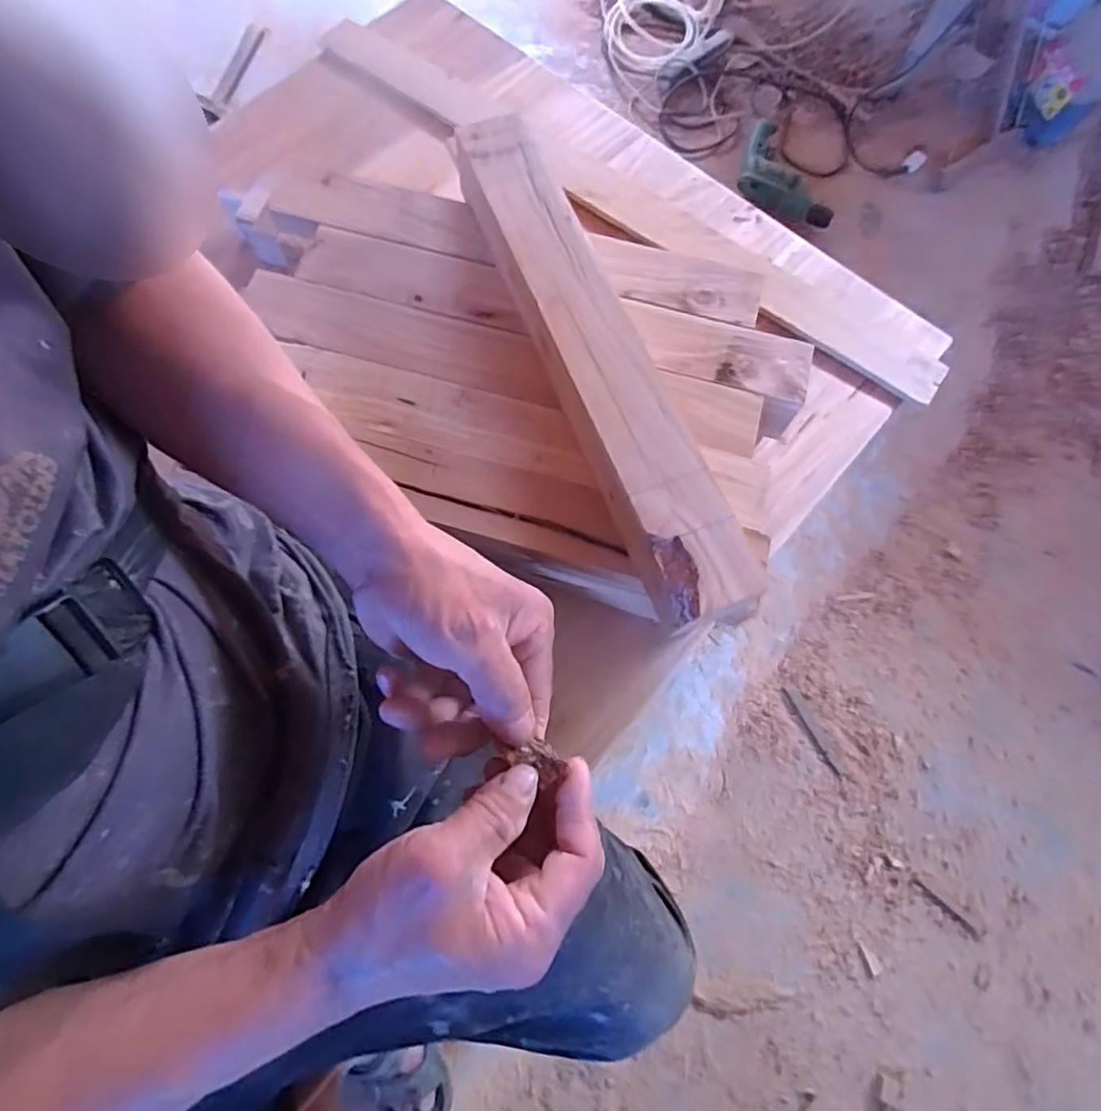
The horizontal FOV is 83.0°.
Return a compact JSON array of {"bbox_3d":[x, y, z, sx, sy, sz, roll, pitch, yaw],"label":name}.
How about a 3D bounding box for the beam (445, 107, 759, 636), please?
[{"bbox_3d":[0.027,-0.148,0.462,0.065,0.062,0.435,-20,73,-7],"label":"beam"}]

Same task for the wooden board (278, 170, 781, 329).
[{"bbox_3d":[-0.029,-0.267,0.532,0.420,0.012,0.061,15,72,4],"label":"wooden board"}]

